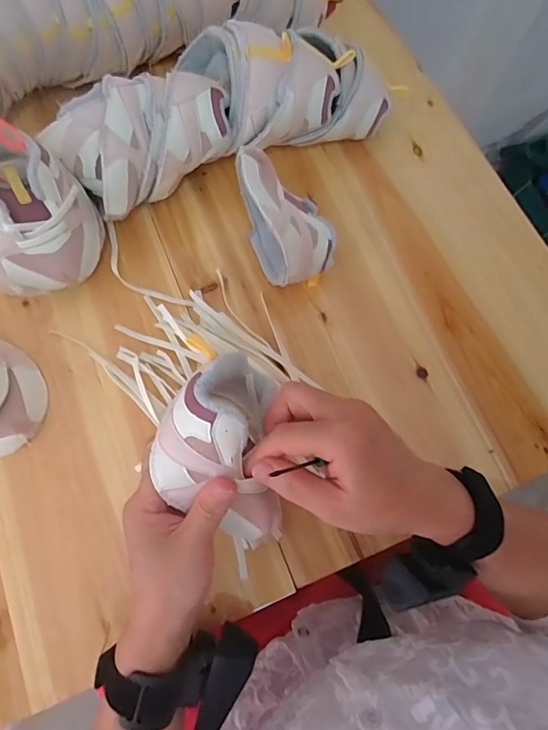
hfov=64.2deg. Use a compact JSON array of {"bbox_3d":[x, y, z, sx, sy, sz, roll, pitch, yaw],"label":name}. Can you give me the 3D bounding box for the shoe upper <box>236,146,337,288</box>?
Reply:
[{"bbox_3d":[0.014,-0.134,0.413,0.078,0.101,0.114,-12,72,-5],"label":"shoe upper"}]

